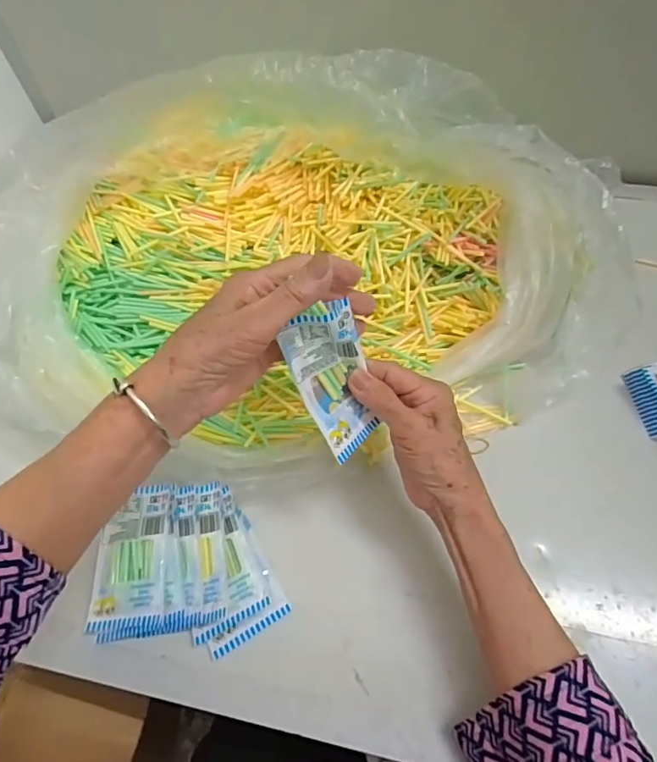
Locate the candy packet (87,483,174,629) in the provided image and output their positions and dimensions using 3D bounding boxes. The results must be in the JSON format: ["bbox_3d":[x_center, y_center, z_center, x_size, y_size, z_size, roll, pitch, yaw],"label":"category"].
[{"bbox_3d":[-0.154,0.137,0.383,0.062,0.009,0.104,-9,62,11],"label":"candy packet"}]

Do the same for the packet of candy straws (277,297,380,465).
[{"bbox_3d":[0.004,0.001,0.332,0.051,0.098,0.021,-25,19,-26],"label":"packet of candy straws"}]

